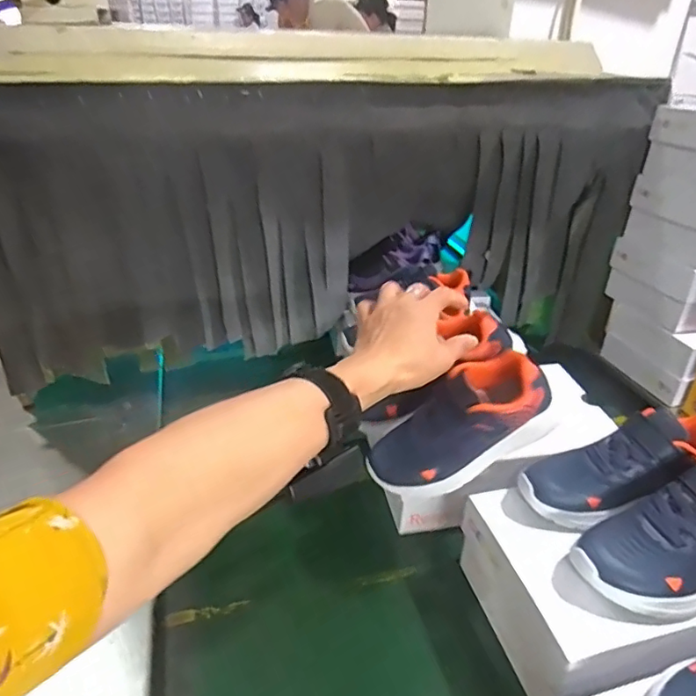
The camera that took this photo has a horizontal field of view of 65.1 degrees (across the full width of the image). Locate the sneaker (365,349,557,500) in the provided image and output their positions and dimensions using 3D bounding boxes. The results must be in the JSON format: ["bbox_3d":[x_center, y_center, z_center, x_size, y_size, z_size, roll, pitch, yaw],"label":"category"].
[{"bbox_3d":[0.116,0.086,0.577,0.200,0.084,0.078,-35,34,7],"label":"sneaker"}]

